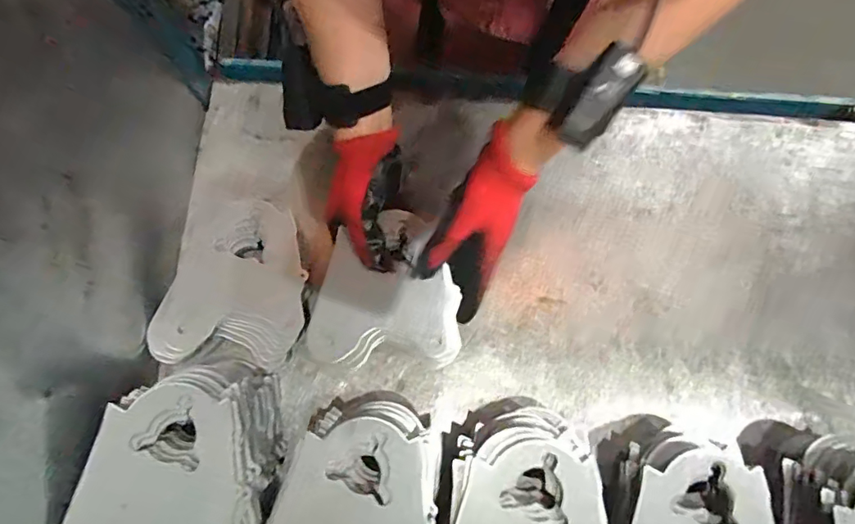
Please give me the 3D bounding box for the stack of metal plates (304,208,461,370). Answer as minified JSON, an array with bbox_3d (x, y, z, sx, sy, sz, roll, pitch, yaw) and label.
[{"bbox_3d":[-0.042,0.025,0.474,0.135,0.016,0.138,-1,86,-2],"label":"stack of metal plates"}]

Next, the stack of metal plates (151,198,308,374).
[{"bbox_3d":[-0.187,0.020,0.505,0.137,0.046,0.159,3,76,0],"label":"stack of metal plates"}]

